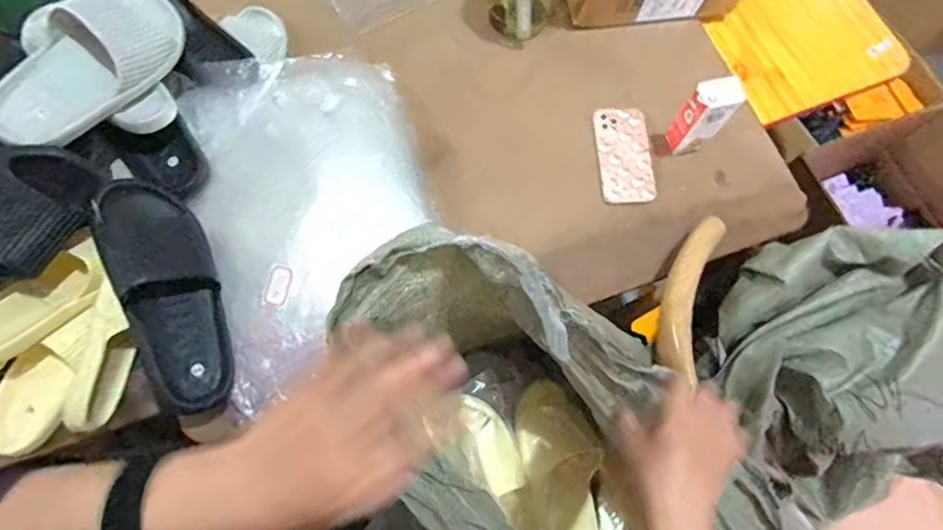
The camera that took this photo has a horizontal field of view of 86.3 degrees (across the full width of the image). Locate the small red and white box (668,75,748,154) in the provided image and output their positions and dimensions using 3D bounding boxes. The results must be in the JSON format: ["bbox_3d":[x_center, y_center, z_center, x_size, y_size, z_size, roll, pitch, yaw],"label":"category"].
[{"bbox_3d":[0.337,-0.216,0.736,0.063,0.121,0.047,-15,73,-6],"label":"small red and white box"}]

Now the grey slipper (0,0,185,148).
[{"bbox_3d":[-0.484,-0.249,0.647,0.117,0.078,0.262,39,63,-19],"label":"grey slipper"}]

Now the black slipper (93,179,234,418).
[{"bbox_3d":[-0.372,0.034,0.606,0.102,0.088,0.285,-17,93,-7],"label":"black slipper"}]

